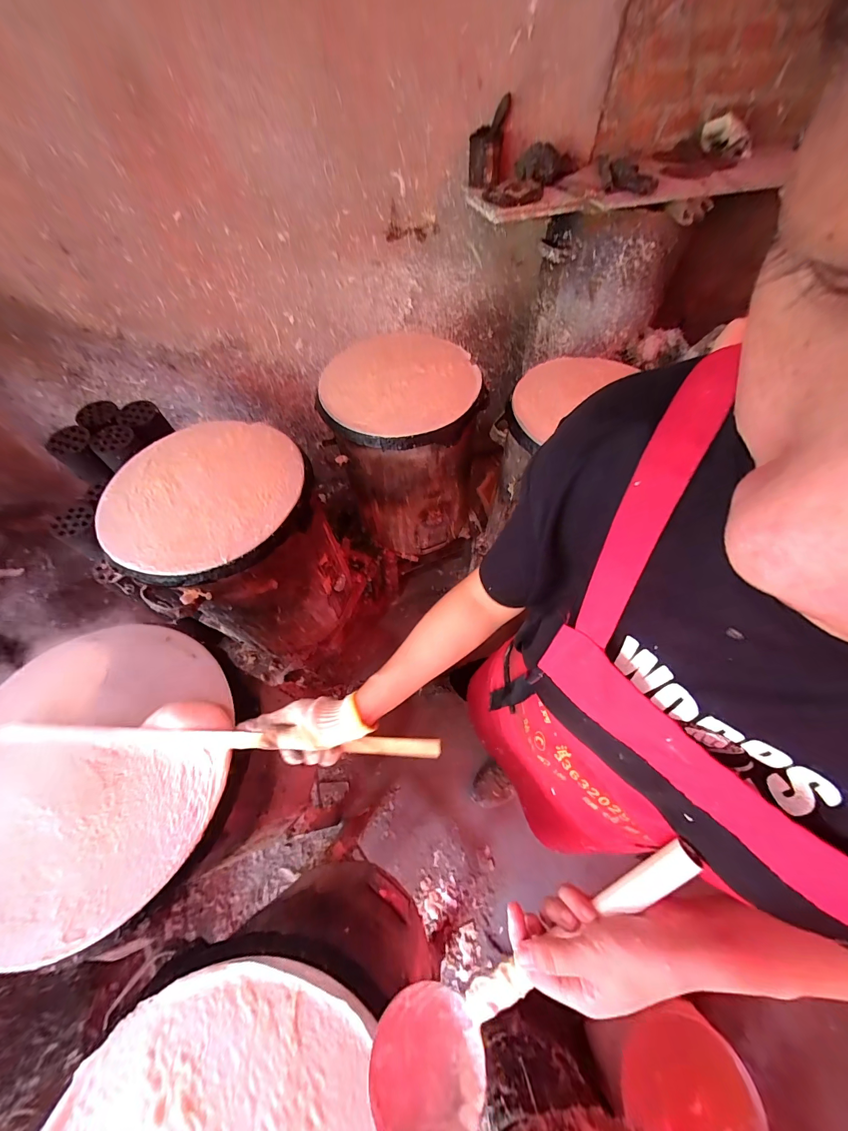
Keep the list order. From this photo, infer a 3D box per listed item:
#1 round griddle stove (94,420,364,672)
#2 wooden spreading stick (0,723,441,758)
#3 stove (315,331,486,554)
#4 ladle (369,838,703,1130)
[{"bbox_3d":[-0.399,-0.026,0.919,0.345,0.520,0.373,0,60,0],"label":"round griddle stove"},{"bbox_3d":[-0.267,0.226,0.480,0.569,0.027,0.022,1,61,2],"label":"wooden spreading stick"},{"bbox_3d":[-0.053,-0.324,1.089,0.374,0.490,0.388,-2,60,-1],"label":"stove"},{"bbox_3d":[0.082,0.322,0.287,0.088,0.058,0.322,45,100,22],"label":"ladle"}]

